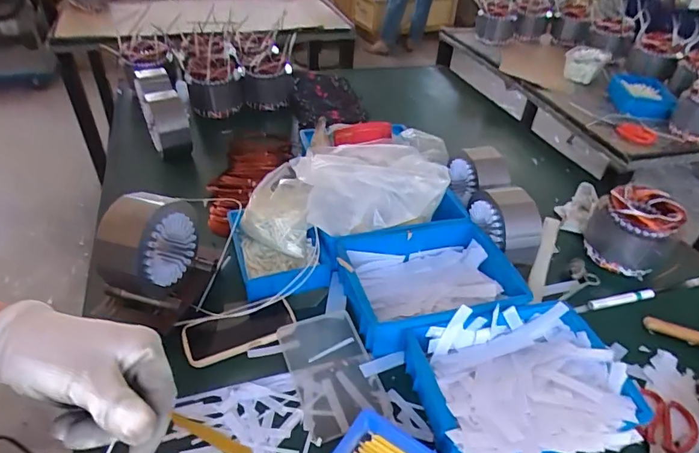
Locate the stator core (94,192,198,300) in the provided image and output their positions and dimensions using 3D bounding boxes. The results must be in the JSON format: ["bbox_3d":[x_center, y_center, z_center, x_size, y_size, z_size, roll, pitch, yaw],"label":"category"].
[{"bbox_3d":[-0.309,0.034,0.710,0.085,0.151,0.144,15,41,12],"label":"stator core"}]

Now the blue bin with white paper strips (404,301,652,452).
[{"bbox_3d":[0.238,0.223,0.627,0.279,0.109,0.230,-5,41,-11],"label":"blue bin with white paper strips"}]

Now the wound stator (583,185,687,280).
[{"bbox_3d":[0.557,0.005,0.901,0.143,0.130,0.123,26,45,24],"label":"wound stator"}]

